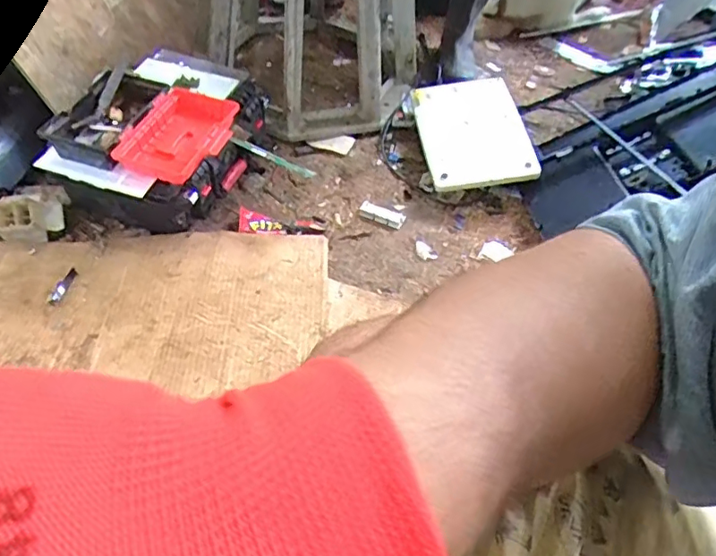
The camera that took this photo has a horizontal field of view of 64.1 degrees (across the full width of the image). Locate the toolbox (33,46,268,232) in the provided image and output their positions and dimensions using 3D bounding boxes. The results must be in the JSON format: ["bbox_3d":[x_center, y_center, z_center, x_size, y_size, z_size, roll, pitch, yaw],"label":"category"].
[{"bbox_3d":[-0.337,-0.262,1.045,0.274,0.171,0.370,16,51,10],"label":"toolbox"}]

